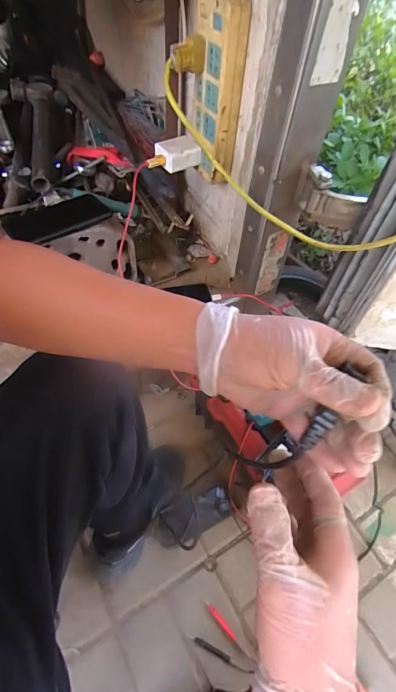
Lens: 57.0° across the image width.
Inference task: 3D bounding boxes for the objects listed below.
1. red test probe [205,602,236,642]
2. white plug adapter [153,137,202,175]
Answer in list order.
[{"bbox_3d":[0.039,0.486,0.645,0.012,0.011,0.071,-32,60,-27],"label":"red test probe"},{"bbox_3d":[-0.032,-0.317,0.600,0.064,0.034,0.051,-25,59,-20],"label":"white plug adapter"}]

